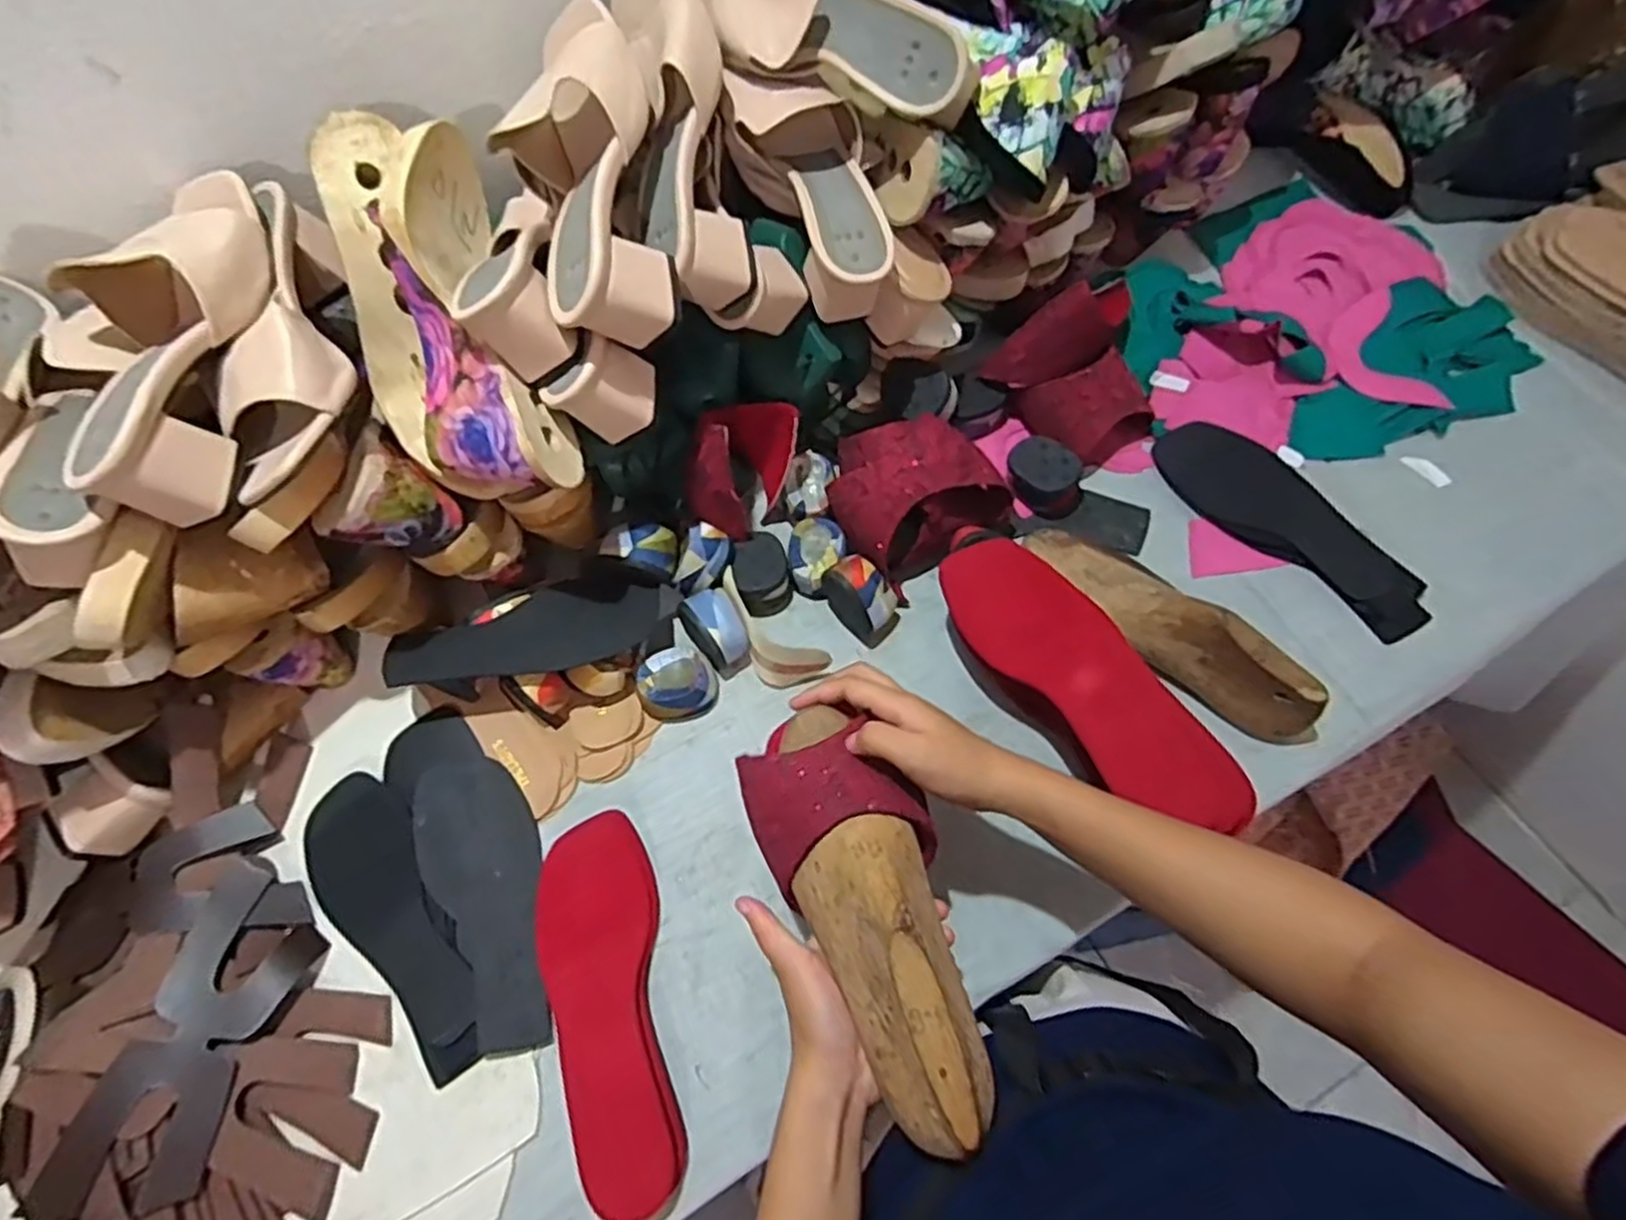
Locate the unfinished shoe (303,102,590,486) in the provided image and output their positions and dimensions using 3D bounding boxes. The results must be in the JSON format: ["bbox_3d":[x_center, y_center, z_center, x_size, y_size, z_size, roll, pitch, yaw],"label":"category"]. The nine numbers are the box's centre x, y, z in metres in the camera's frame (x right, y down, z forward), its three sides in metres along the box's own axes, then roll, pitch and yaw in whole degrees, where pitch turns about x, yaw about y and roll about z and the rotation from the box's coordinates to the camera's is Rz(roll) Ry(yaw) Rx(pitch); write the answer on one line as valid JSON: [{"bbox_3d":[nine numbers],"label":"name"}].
[{"bbox_3d":[-0.246,-0.188,0.511,0.121,0.087,0.265,-24,89,-7],"label":"unfinished shoe"}]

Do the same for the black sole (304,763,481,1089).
[{"bbox_3d":[-0.295,0.217,0.553,0.077,0.011,0.224,-40,70,-14],"label":"black sole"}]

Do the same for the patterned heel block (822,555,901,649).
[{"bbox_3d":[0.040,-0.010,0.623,0.039,0.057,0.060,-40,70,-14],"label":"patterned heel block"}]

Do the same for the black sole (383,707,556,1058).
[{"bbox_3d":[-0.242,0.183,0.566,0.079,0.014,0.254,-30,68,-10],"label":"black sole"}]

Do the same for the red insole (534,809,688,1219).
[{"bbox_3d":[-0.133,0.261,0.520,0.079,0.038,0.238,-19,66,-5],"label":"red insole"}]

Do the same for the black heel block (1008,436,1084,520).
[{"bbox_3d":[0.197,-0.112,0.660,0.066,0.041,0.054,29,71,15],"label":"black heel block"}]

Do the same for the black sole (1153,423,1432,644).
[{"bbox_3d":[0.398,-0.075,0.648,0.085,0.014,0.239,-36,69,-12],"label":"black sole"}]

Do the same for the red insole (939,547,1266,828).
[{"bbox_3d":[0.193,0.046,0.540,0.090,0.028,0.245,-31,68,-10],"label":"red insole"}]

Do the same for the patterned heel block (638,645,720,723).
[{"bbox_3d":[-0.108,0.058,0.614,0.057,0.035,0.049,-12,66,-2],"label":"patterned heel block"}]

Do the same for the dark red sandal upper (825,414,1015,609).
[{"bbox_3d":[0.079,-0.099,0.640,0.127,0.081,0.131,-33,69,-11],"label":"dark red sandal upper"}]

